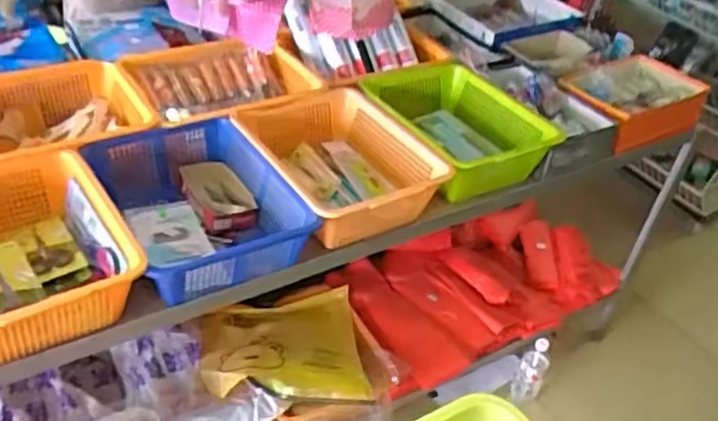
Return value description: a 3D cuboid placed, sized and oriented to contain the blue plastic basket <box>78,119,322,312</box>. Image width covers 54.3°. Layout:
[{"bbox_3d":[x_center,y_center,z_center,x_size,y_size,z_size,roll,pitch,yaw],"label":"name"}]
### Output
[{"bbox_3d":[-0.269,-0.005,1.206,0.276,0.151,0.426,-15,43,-27],"label":"blue plastic basket"}]

